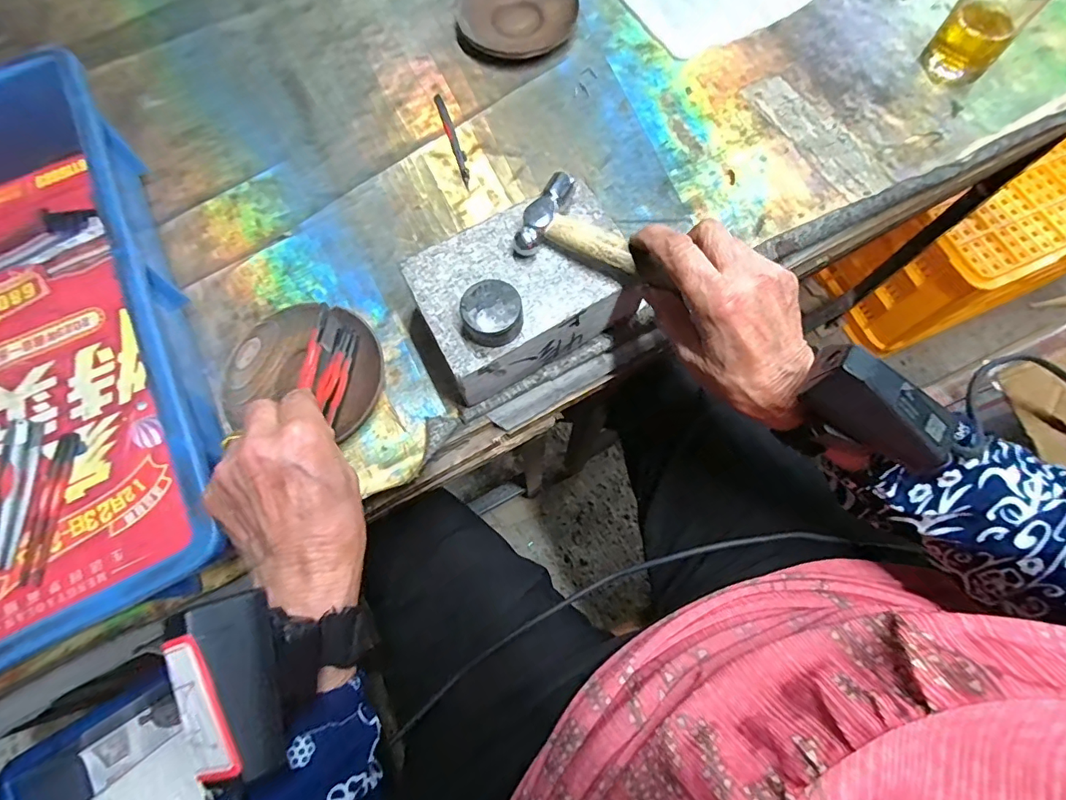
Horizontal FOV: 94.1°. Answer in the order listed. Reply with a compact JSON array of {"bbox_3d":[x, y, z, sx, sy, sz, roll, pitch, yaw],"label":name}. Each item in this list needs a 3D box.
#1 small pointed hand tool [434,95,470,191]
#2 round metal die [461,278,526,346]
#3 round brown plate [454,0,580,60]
[{"bbox_3d":[-0.070,-0.232,0.441,0.009,0.004,0.107,-18,72,-5],"label":"small pointed hand tool"},{"bbox_3d":[-0.025,-0.053,0.312,0.036,0.021,0.037,1,72,-2],"label":"round metal die"},{"bbox_3d":[-0.017,-0.378,0.481,0.110,0.016,0.106,0,72,1],"label":"round brown plate"}]

